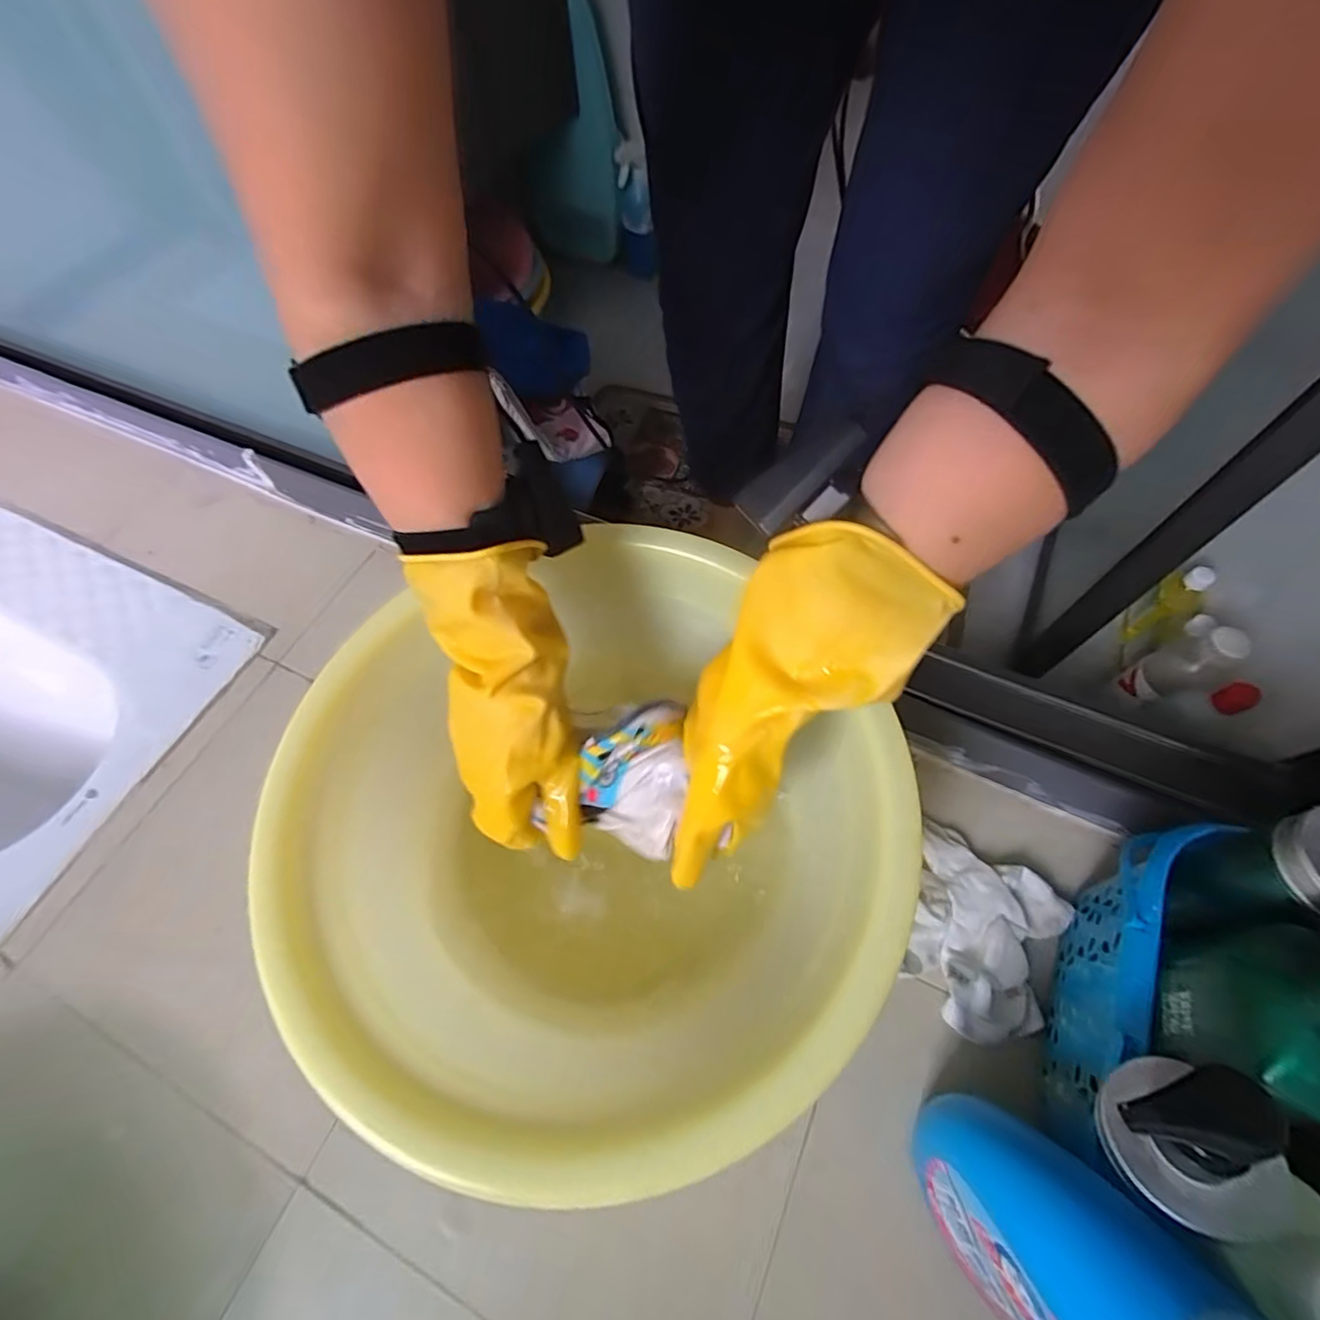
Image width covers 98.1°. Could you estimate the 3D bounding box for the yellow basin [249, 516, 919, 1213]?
[{"bbox_3d":[-0.041,0.107,0.412,0.378,0.166,0.341,-12,64,-2],"label":"yellow basin"}]

